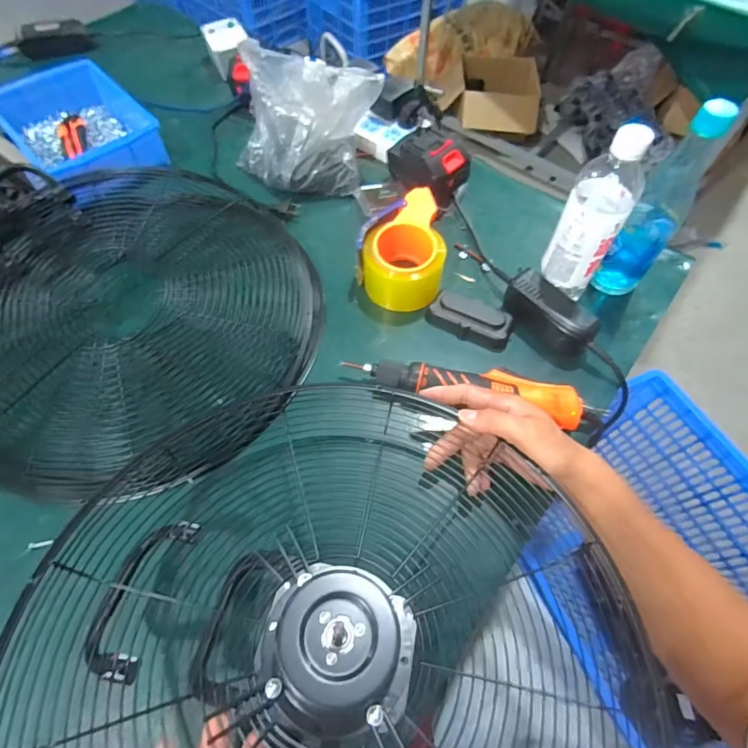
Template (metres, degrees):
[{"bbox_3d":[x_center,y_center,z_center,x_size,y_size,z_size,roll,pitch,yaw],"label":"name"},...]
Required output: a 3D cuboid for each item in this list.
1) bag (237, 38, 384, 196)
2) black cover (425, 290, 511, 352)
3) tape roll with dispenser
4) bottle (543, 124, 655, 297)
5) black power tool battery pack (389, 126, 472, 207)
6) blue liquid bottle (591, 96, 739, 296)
[{"bbox_3d":[-0.103,-0.359,0.643,0.210,0.139,0.115,8,61,3],"label":"bag"},{"bbox_3d":[0.121,-0.068,0.556,0.105,0.028,0.043,28,64,14],"label":"black cover"},{"bbox_3d":[0.043,-0.168,0.584,0.109,0.073,0.147,14,61,7],"label":"tape roll with dispenser"},{"bbox_3d":[0.242,-0.171,0.485,0.068,0.190,0.081,35,66,17],"label":"bottle"},{"bbox_3d":[0.087,-0.313,0.654,0.084,0.073,0.116,-28,65,-16],"label":"black power tool battery pack"},{"bbox_3d":[0.333,-0.192,0.512,0.067,0.233,0.053,11,61,5],"label":"blue liquid bottle"}]

